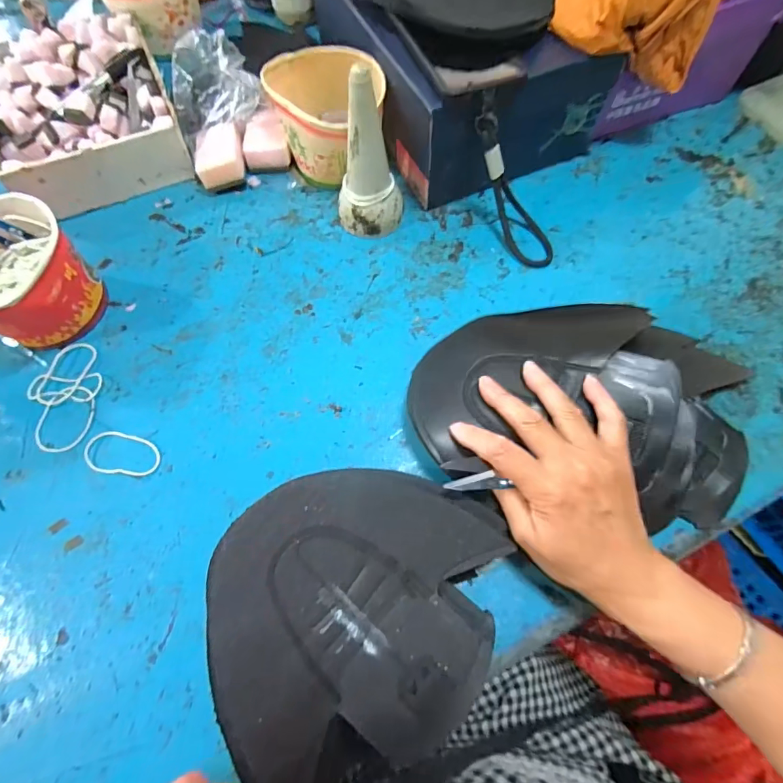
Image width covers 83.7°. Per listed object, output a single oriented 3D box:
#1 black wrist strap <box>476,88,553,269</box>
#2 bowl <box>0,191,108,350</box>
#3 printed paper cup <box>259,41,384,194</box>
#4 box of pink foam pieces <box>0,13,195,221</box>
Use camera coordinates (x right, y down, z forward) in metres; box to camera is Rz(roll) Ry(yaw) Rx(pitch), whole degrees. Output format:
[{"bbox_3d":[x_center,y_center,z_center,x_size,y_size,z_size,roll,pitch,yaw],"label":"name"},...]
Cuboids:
[{"bbox_3d":[0.114,-0.197,0.421,0.038,0.161,0.033,-38,28,-15],"label":"black wrist strap"},{"bbox_3d":[-0.336,-0.104,0.396,0.122,0.085,0.108,41,72,18],"label":"bowl"},{"bbox_3d":[-0.069,-0.284,0.467,0.127,0.098,0.096,3,65,3],"label":"printed paper cup"},{"bbox_3d":[-0.358,-0.329,0.511,0.181,0.067,0.256,-23,67,-9],"label":"box of pink foam pieces"}]

